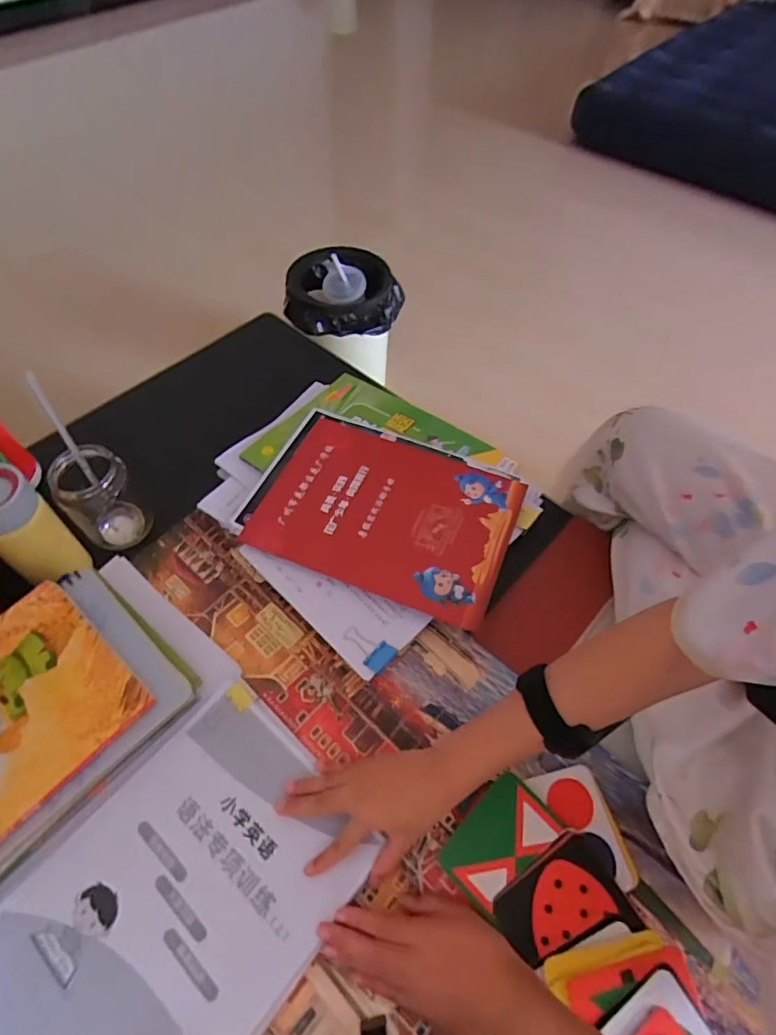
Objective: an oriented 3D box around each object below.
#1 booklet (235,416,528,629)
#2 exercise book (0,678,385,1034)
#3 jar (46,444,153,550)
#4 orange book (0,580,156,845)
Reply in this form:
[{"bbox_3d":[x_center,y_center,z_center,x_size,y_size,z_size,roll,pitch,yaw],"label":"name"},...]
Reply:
[{"bbox_3d":[0.002,-0.011,0.626,0.283,0.014,0.213,20,61,12],"label":"booklet"},{"bbox_3d":[-0.168,0.313,0.424,0.214,0.012,0.289,38,66,20],"label":"exercise book"},{"bbox_3d":[-0.318,-0.019,0.592,0.078,0.106,0.069,-39,65,-23],"label":"jar"},{"bbox_3d":[-0.344,0.187,0.443,0.161,0.022,0.237,36,63,20],"label":"orange book"}]

